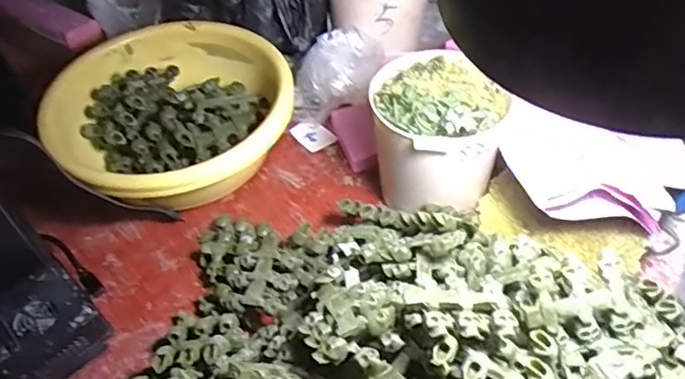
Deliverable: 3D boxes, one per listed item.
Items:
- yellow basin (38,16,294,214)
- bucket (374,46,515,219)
[{"bbox_3d":[-0.164,-0.067,0.557,0.216,0.078,0.218,-3,48,3],"label":"yellow basin"},{"bbox_3d":[0.081,-0.048,0.495,0.104,0.104,0.111,-3,48,3],"label":"bucket"}]

